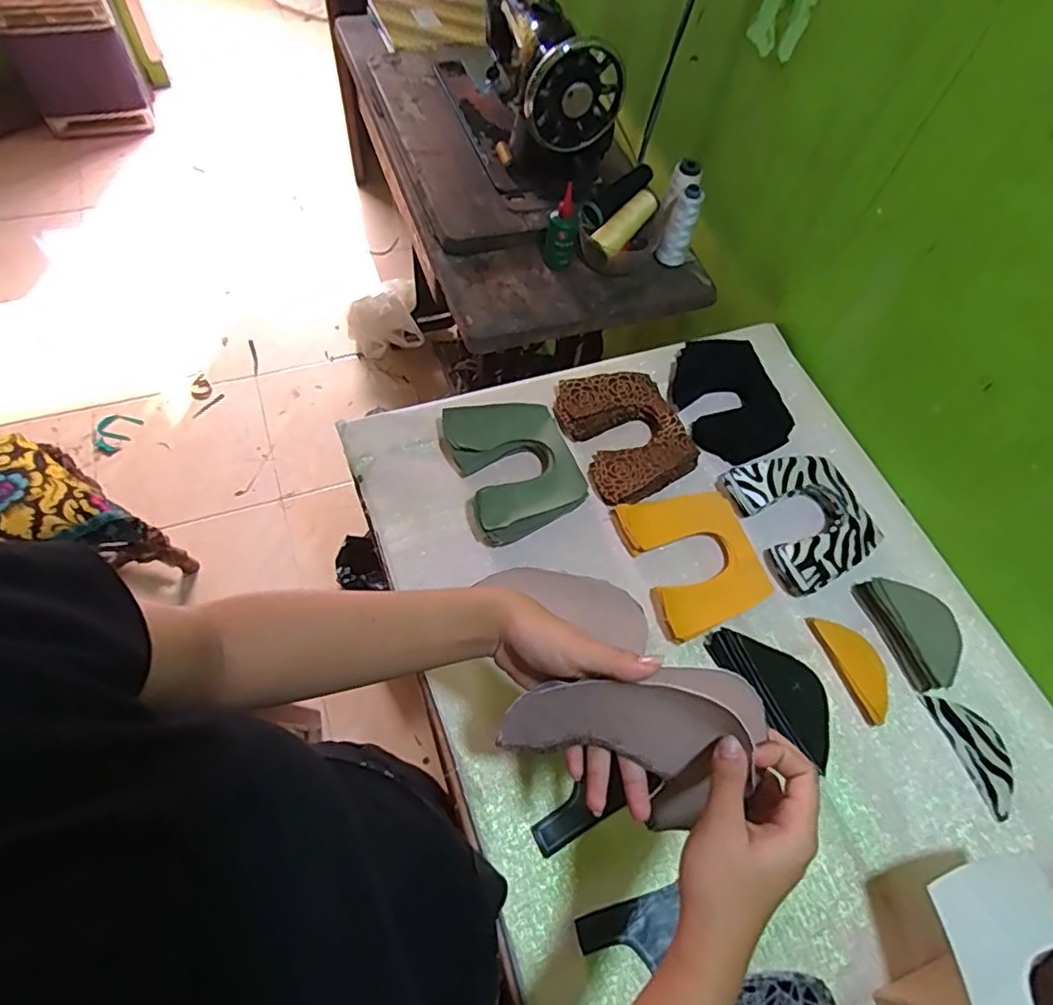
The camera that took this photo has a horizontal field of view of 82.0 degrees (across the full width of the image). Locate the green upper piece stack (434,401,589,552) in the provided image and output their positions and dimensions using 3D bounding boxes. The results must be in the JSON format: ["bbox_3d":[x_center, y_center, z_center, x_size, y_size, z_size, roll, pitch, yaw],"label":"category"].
[{"bbox_3d":[-0.015,-0.046,0.678,0.137,0.035,0.163,-21,66,-17],"label":"green upper piece stack"}]

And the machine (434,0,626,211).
[{"bbox_3d":[-0.011,-0.656,0.911,0.170,0.200,0.394,-18,65,-16],"label":"machine"}]

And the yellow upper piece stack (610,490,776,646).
[{"bbox_3d":[0.181,0.059,0.649,0.132,0.025,0.155,-14,64,-13],"label":"yellow upper piece stack"}]

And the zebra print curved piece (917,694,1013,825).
[{"bbox_3d":[0.444,0.240,0.595,0.053,0.006,0.114,-16,64,-14],"label":"zebra print curved piece"}]

